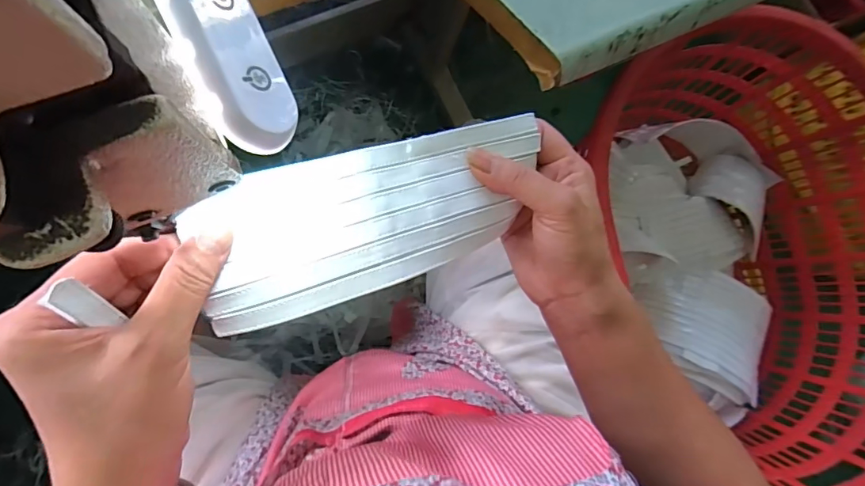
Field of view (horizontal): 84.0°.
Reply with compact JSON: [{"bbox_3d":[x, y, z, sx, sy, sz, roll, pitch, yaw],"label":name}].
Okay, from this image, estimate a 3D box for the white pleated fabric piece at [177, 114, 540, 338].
[{"bbox_3d":[-0.023,-0.019,0.281,0.213,0.025,0.077,-23,89,-24],"label":"white pleated fabric piece"}]

